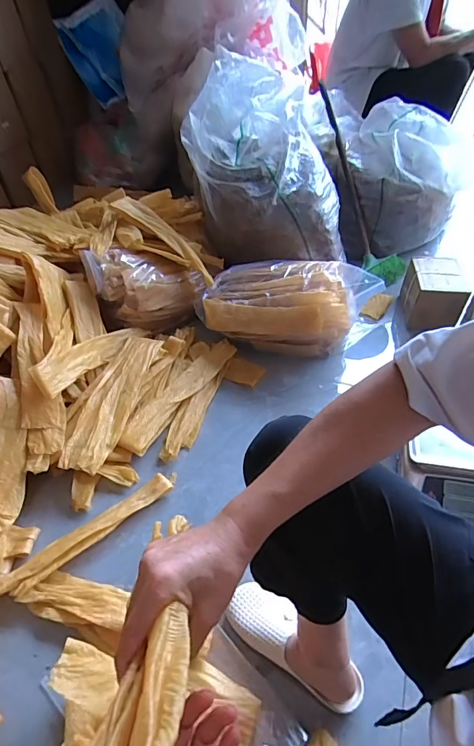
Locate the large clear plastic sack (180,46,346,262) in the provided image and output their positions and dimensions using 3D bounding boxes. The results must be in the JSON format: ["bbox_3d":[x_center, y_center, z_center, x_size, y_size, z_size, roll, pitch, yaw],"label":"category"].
[{"bbox_3d":[0.085,-0.633,1.207,0.459,0.424,0.428,-2,47,3],"label":"large clear plastic sack"}]

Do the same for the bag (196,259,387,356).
[{"bbox_3d":[0.121,-0.190,1.103,0.457,0.211,0.218,5,48,9],"label":"bag"}]

